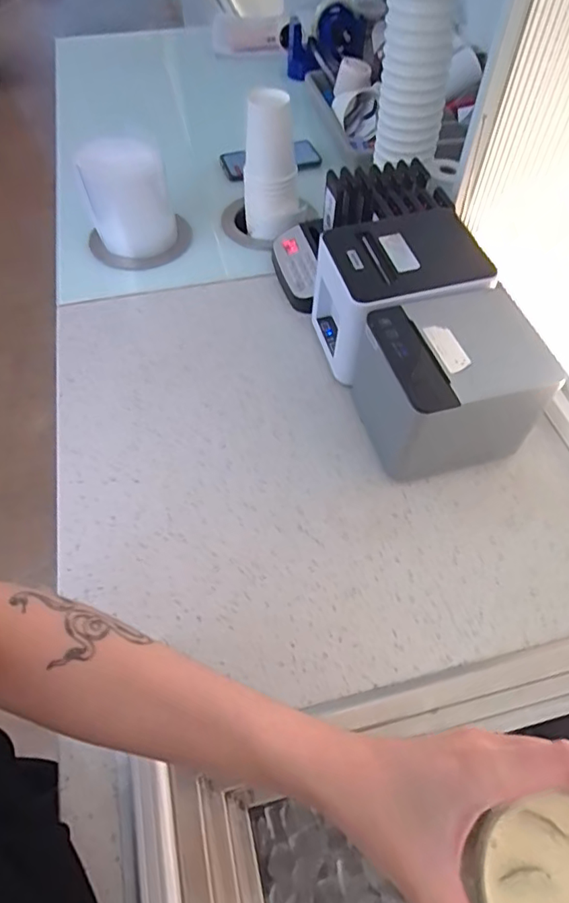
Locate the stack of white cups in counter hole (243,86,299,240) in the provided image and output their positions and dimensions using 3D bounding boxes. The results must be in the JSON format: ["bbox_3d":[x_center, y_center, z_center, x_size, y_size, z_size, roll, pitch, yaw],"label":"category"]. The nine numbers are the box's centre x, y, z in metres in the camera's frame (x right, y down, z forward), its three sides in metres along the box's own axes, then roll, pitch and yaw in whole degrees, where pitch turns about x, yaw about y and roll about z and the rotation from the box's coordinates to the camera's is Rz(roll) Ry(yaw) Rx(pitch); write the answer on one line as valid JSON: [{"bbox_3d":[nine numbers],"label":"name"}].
[{"bbox_3d":[-0.020,-0.421,0.761,0.079,0.186,0.077,-7,56,-5],"label":"stack of white cups in counter hole"}]

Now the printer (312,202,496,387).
[{"bbox_3d":[0.127,-0.179,0.613,0.163,0.143,0.135,-9,56,-6],"label":"printer"}]

